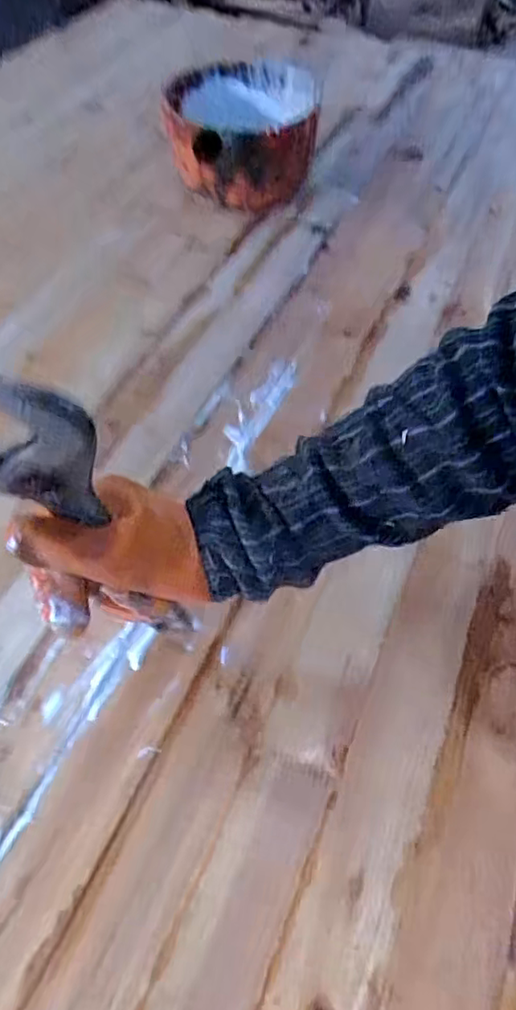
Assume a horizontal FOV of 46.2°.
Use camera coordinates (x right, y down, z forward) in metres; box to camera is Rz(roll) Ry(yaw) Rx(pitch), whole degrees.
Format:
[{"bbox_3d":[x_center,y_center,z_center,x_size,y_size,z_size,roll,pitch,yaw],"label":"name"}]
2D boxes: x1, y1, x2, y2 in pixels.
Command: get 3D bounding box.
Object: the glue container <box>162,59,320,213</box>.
[{"bbox_3d":[-0.020,-0.473,0.789,0.189,0.140,0.232,-1,54,0],"label":"glue container"}]

